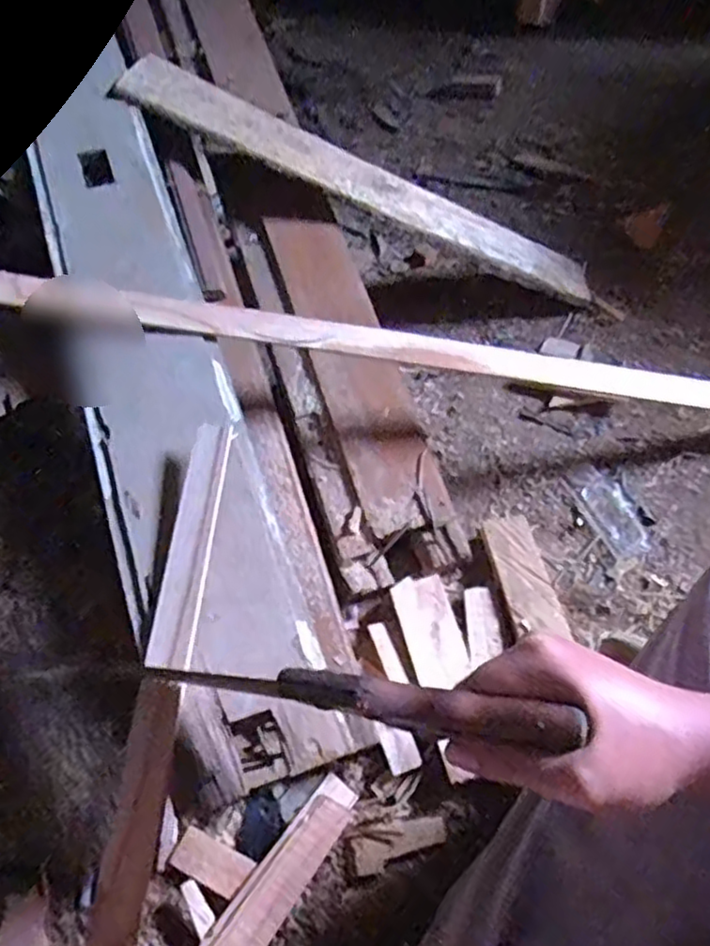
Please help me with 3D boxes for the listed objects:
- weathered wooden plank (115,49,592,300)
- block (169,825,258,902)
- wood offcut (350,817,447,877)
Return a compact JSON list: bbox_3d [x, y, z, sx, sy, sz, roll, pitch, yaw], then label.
[{"bbox_3d":[0.017,-0.392,0.937,0.667,0.021,0.126,23,56,-7],"label":"weathered wooden plank"},{"bbox_3d":[-0.124,0.337,0.602,0.077,0.007,0.034,13,55,28],"label":"block"},{"bbox_3d":[0.038,0.316,0.593,0.080,0.009,0.028,-16,54,-7],"label":"wood offcut"}]

